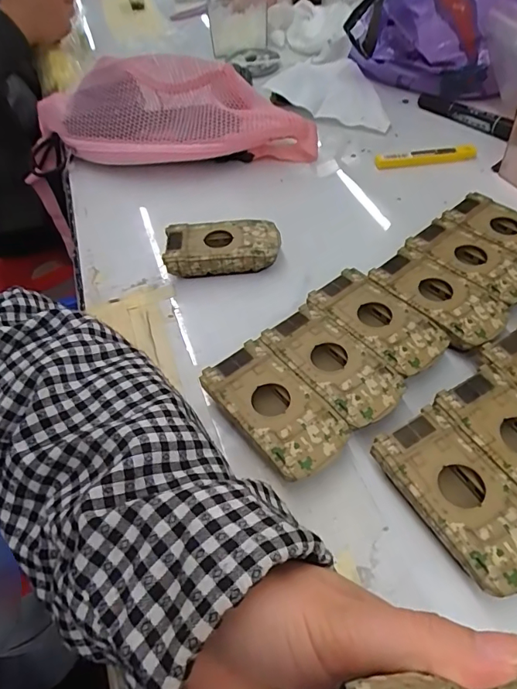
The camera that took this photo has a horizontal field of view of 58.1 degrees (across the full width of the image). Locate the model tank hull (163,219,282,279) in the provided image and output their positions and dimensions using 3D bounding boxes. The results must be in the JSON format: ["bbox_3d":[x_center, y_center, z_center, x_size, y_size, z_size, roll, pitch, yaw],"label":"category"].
[{"bbox_3d":[-0.030,-0.082,0.403,0.095,0.028,0.047,-5,51,1],"label":"model tank hull"}]

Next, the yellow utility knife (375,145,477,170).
[{"bbox_3d":[0.176,-0.199,0.492,0.110,0.017,0.012,-8,51,-2],"label":"yellow utility knife"}]

